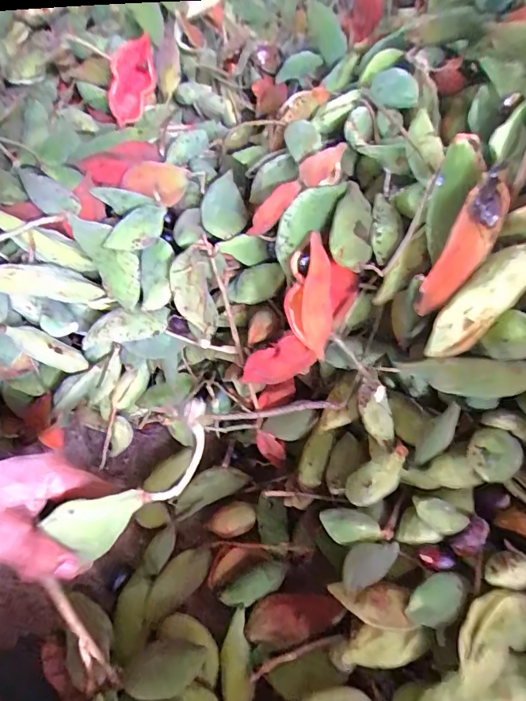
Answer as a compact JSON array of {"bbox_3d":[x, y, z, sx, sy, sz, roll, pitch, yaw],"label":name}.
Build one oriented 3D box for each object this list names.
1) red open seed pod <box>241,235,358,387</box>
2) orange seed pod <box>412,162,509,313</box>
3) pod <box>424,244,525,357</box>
[{"bbox_3d":[0.035,-0.024,0.417,0.071,0.155,0.046,34,15,25],"label":"red open seed pod"},{"bbox_3d":[0.141,-0.071,0.320,0.030,0.106,0.016,39,32,28],"label":"orange seed pod"},{"bbox_3d":[0.155,-0.035,0.316,0.020,0.106,0.033,12,35,-43],"label":"pod"}]

